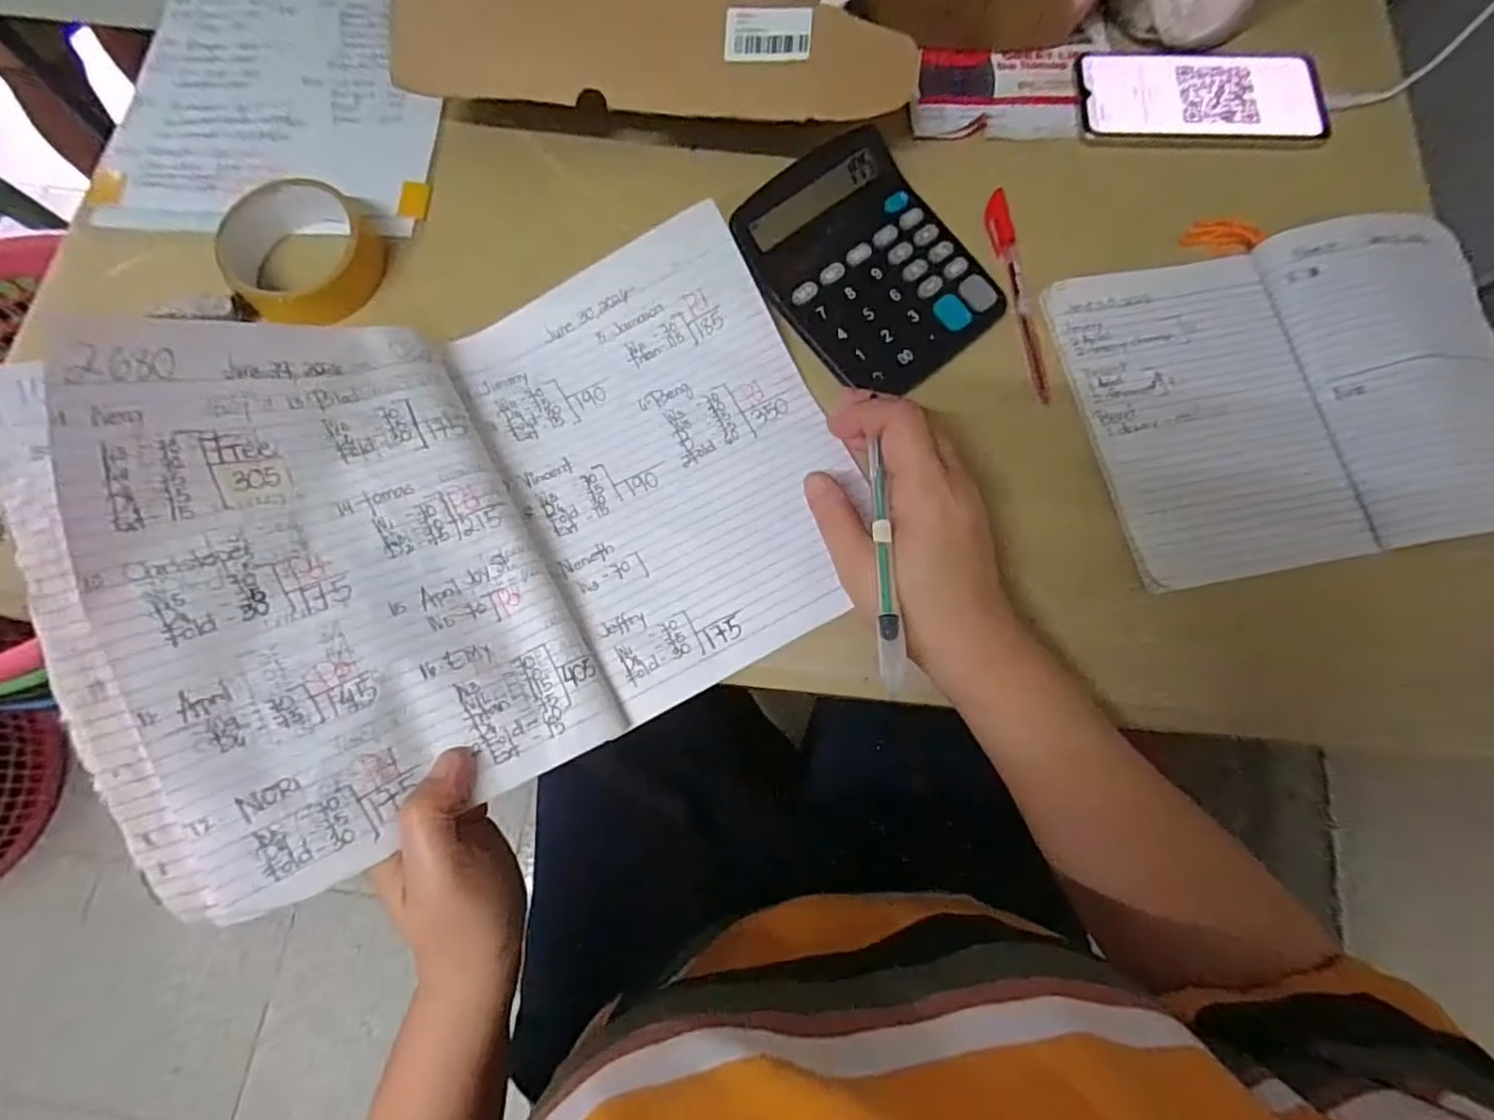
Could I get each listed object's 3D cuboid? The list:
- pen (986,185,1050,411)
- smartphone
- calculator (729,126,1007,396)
[{"bbox_3d":[0.169,-0.167,0.405,0.014,0.009,0.149,-6,75,-1],"label":"pen"},{"bbox_3d":[0.301,-0.311,0.438,0.152,0.015,0.069,4,75,2],"label":"smartphone"},{"bbox_3d":[0.073,-0.177,0.389,0.114,0.033,0.142,-37,77,-9],"label":"calculator"}]

